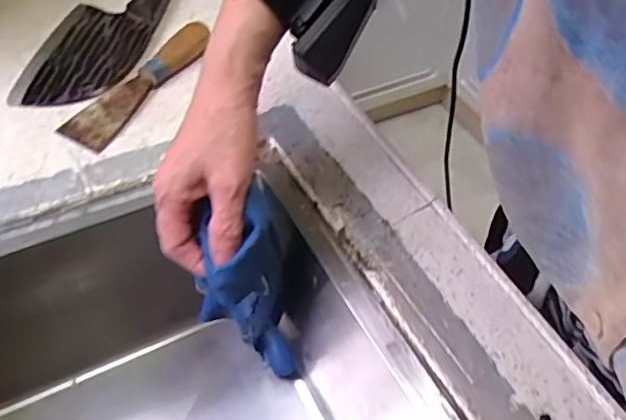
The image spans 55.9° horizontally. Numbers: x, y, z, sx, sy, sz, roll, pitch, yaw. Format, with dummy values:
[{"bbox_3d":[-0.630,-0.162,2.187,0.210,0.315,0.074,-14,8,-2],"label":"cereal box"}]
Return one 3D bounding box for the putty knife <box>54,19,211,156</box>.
[{"bbox_3d":[-0.157,-0.121,0.533,0.047,0.018,0.179,21,51,13],"label":"putty knife"}]

